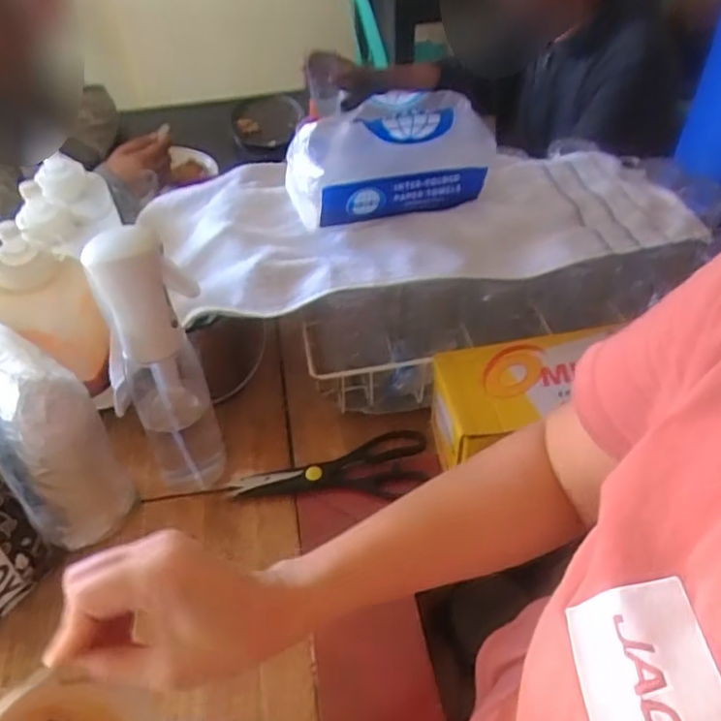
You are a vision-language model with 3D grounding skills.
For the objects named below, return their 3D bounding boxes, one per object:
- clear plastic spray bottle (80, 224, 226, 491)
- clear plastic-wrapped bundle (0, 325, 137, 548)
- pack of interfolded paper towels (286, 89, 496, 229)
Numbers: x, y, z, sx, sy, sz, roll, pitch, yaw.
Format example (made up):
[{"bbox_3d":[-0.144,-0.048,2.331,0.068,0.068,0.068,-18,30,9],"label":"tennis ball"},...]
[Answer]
[{"bbox_3d":[-0.180,0.009,0.586,0.069,0.281,0.060,-19,47,-17],"label":"clear plastic spray bottle"},{"bbox_3d":[-0.266,0.076,0.555,0.096,0.216,0.083,26,51,26],"label":"clear plastic-wrapped bundle"},{"bbox_3d":[0.033,-0.216,0.685,0.221,0.117,0.079,-18,47,-15],"label":"pack of interfolded paper towels"}]

